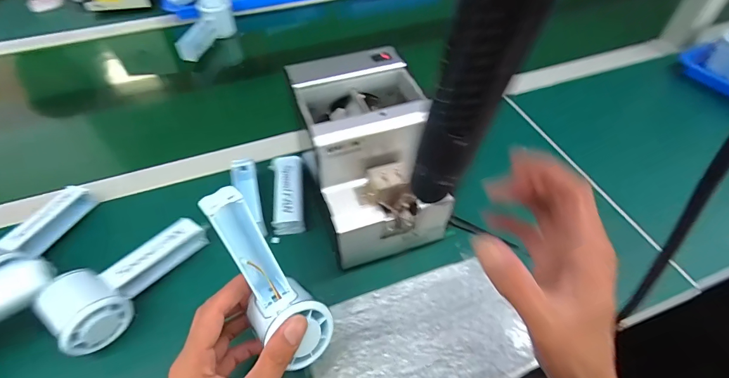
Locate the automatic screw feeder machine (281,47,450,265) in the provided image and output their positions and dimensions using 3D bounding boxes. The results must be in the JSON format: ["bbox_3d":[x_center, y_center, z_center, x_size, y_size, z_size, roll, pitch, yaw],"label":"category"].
[{"bbox_3d":[0.013,-0.033,0.405,0.135,0.156,0.159,-16,52,-12],"label":"automatic screw feeder machine"}]

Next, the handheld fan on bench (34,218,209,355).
[{"bbox_3d":[-0.232,0.085,0.379,0.059,0.049,0.149,31,58,24],"label":"handheld fan on bench"}]

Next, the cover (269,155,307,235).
[{"bbox_3d":[-0.093,0.007,0.460,0.040,0.033,0.103,-9,51,-7],"label":"cover"}]

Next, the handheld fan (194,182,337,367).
[{"bbox_3d":[-0.076,0.073,0.292,0.051,0.148,0.051,-34,15,-24],"label":"handheld fan"}]

